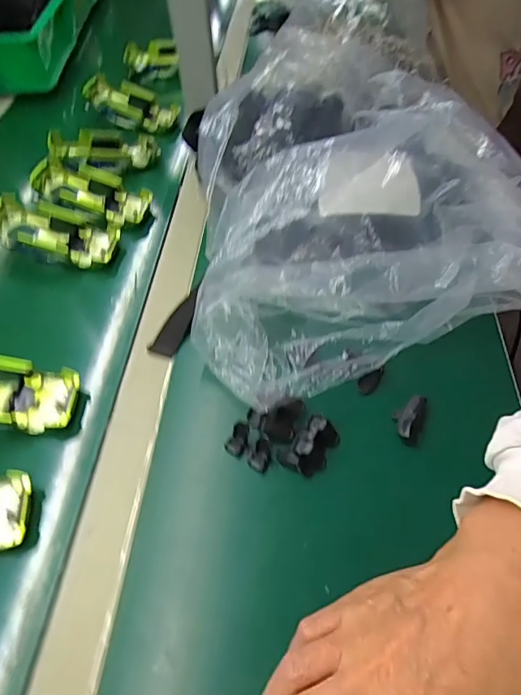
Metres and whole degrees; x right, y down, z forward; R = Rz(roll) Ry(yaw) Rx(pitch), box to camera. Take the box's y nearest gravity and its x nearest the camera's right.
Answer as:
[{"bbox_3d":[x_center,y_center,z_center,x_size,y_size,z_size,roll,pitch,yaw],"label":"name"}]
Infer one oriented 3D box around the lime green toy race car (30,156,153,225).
[{"bbox_3d":[-0.197,-0.180,0.535,0.131,0.049,0.061,11,55,10],"label":"lime green toy race car"}]

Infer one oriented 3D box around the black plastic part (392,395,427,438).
[{"bbox_3d":[0.119,0.056,0.367,0.016,0.018,0.041,28,59,20],"label":"black plastic part"}]

